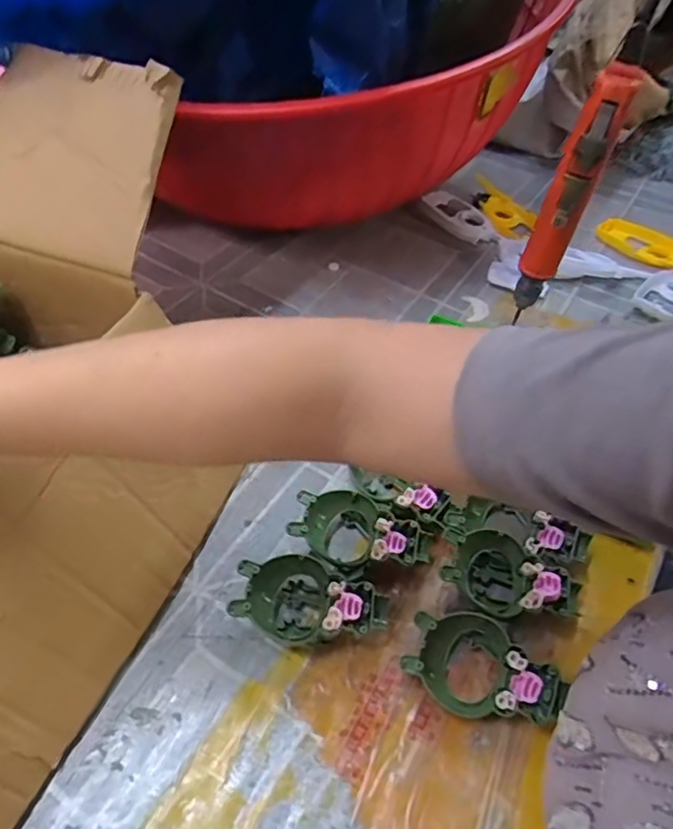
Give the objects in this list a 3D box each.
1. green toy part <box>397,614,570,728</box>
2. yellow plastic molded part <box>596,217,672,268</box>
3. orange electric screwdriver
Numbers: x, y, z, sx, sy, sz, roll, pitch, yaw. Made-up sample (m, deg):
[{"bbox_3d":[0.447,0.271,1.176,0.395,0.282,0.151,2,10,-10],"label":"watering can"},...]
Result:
[{"bbox_3d":[0.094,0.164,0.367,0.096,0.031,0.055,14,50,8],"label":"green toy part"},{"bbox_3d":[0.406,-0.208,0.715,0.154,0.015,0.062,33,55,23],"label":"yellow plastic molded part"},{"bbox_3d":[0.179,-0.166,0.439,0.033,0.217,0.030,18,51,12],"label":"orange electric screwdriver"}]

